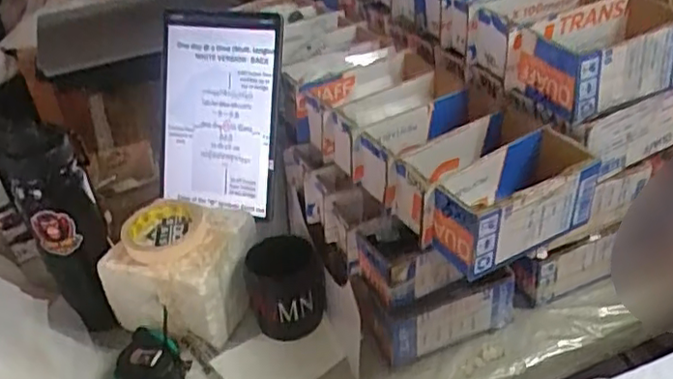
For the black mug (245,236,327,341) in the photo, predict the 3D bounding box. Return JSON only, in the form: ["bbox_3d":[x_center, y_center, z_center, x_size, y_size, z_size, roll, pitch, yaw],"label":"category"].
[{"bbox_3d":[-0.061,0.112,0.747,0.086,0.085,0.082,-14,36,-13],"label":"black mug"}]

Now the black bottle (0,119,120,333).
[{"bbox_3d":[-0.306,0.044,0.727,0.082,0.263,0.079,-21,15,-21],"label":"black bottle"}]

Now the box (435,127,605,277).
[{"bbox_3d":[0.165,0.008,0.603,0.157,0.067,0.078,-22,38,-23],"label":"box"}]

